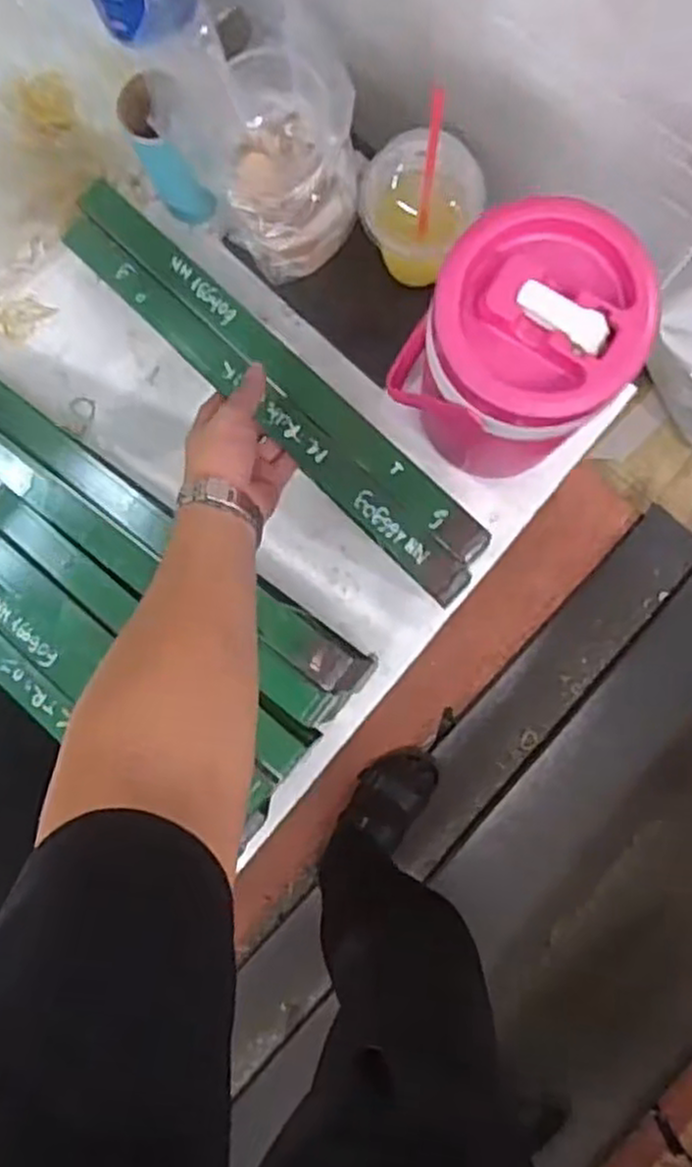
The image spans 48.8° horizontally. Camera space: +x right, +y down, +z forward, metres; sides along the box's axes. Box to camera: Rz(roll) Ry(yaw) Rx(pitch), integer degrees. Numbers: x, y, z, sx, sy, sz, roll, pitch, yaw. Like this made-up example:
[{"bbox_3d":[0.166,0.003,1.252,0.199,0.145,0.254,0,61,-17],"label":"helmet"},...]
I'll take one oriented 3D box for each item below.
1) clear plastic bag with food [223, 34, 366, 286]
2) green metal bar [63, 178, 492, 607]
[{"bbox_3d":[-0.046,-0.332,0.616,0.118,0.156,0.097,-20,87,2],"label":"clear plastic bag with food"},{"bbox_3d":[-0.065,-0.169,0.641,0.462,0.031,0.068,44,91,8],"label":"green metal bar"}]

